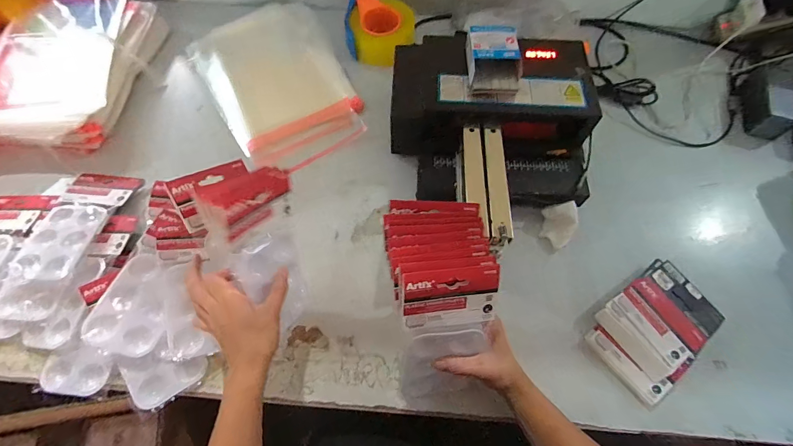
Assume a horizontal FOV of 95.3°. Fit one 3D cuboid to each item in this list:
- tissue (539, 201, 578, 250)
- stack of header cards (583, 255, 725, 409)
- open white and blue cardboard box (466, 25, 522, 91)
[{"bbox_3d":[0.248,0.002,0.545,0.045,0.040,0.060,6,64,2],"label":"tissue"},{"bbox_3d":[0.346,0.137,0.489,0.171,0.051,0.112,-39,71,-17],"label":"stack of header cards"},{"bbox_3d":[0.142,-0.242,0.532,0.073,0.037,0.103,-4,64,-3],"label":"open white and blue cardboard box"}]

